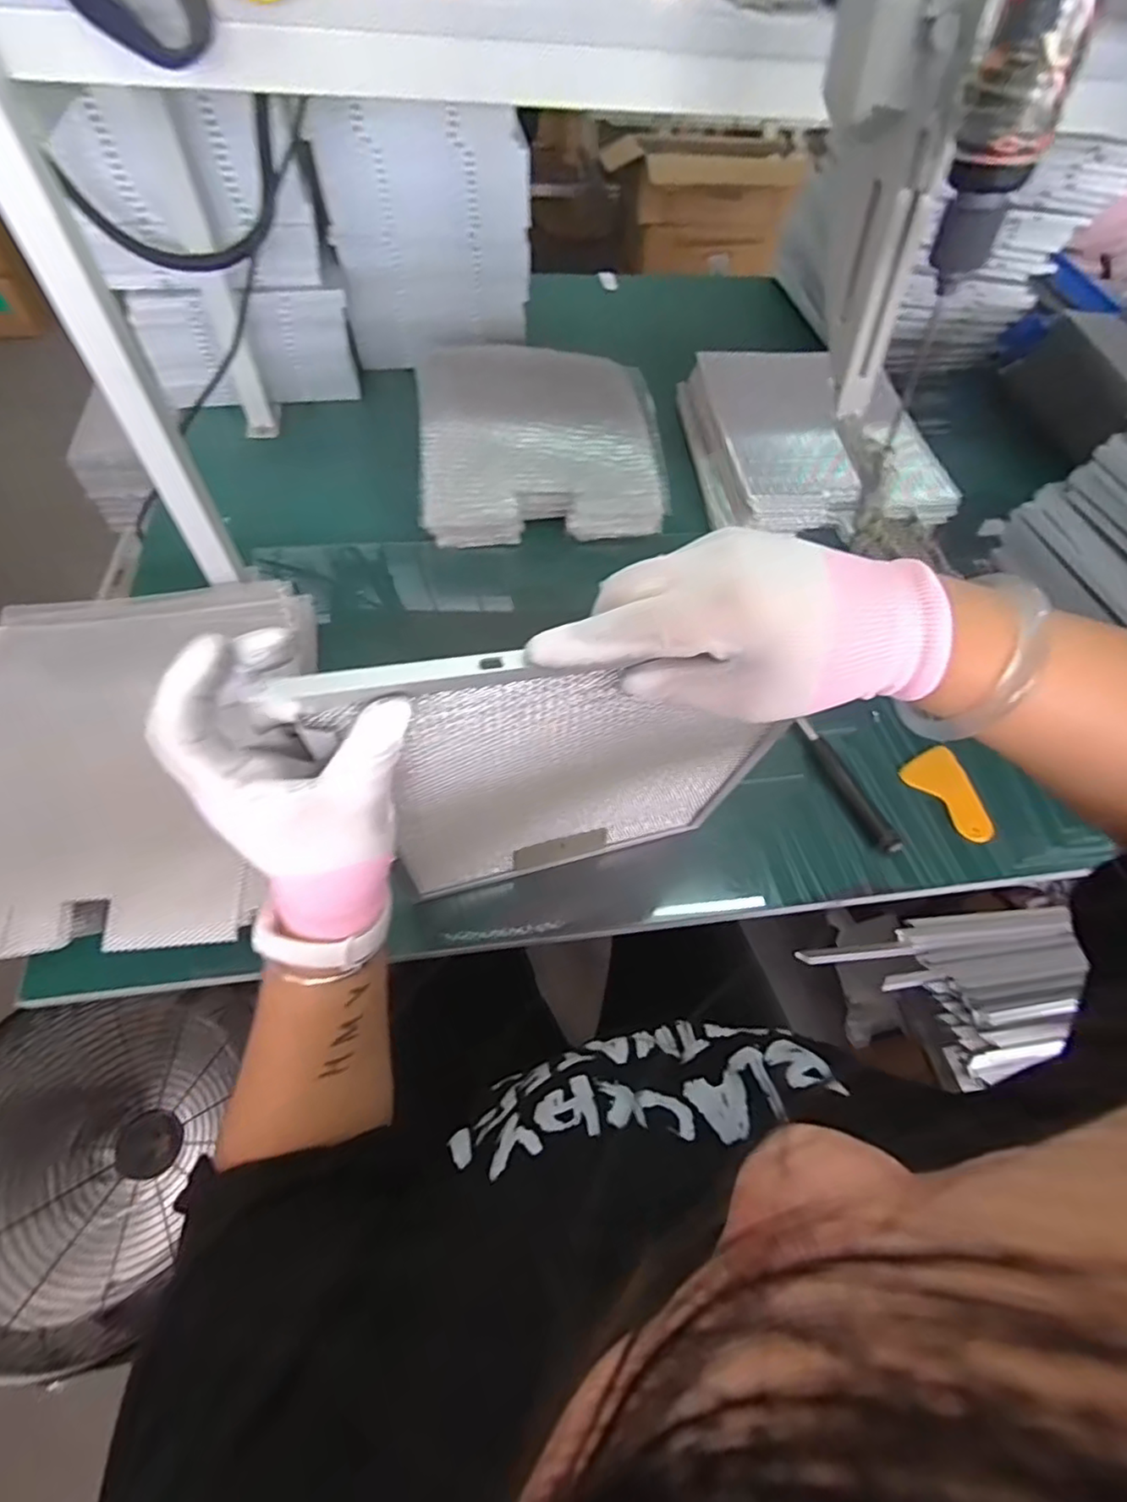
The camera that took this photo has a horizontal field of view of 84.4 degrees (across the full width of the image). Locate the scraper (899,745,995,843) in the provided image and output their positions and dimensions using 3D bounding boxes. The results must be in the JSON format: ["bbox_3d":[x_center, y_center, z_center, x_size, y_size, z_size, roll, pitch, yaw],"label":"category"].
[{"bbox_3d":[0.405,0.049,0.650,0.010,0.054,0.105,-24,77,-48],"label":"scraper"}]

